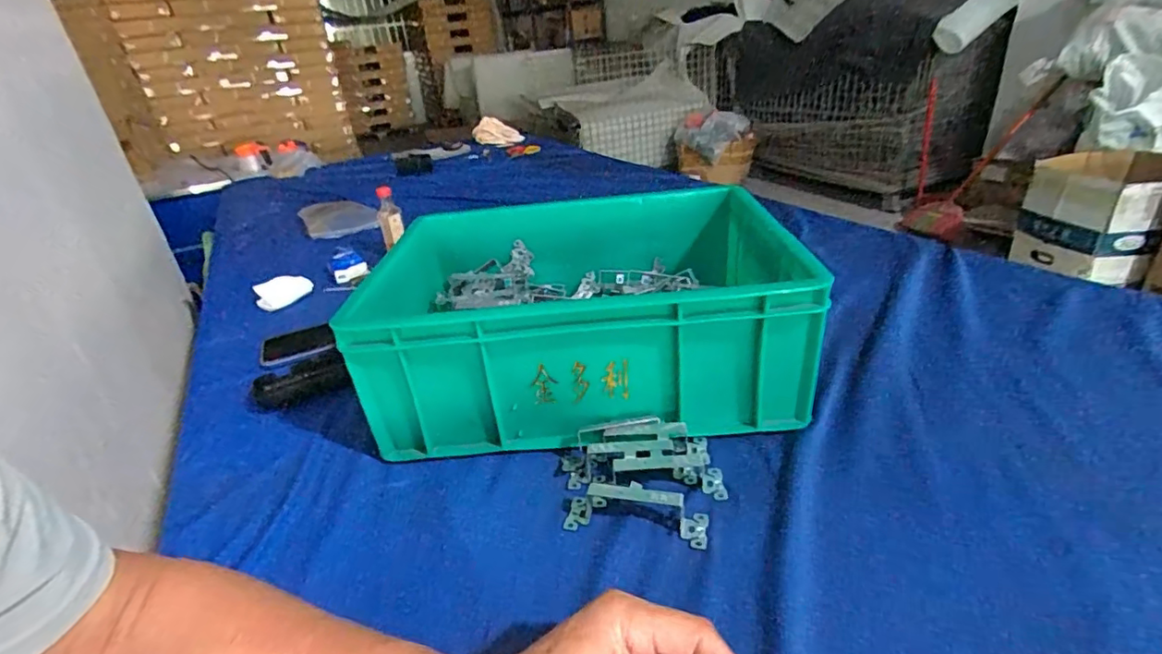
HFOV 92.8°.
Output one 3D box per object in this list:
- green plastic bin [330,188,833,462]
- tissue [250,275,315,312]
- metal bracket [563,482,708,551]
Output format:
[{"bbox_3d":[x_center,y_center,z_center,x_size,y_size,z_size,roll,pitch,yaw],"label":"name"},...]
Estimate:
[{"bbox_3d":[0.008,-0.016,0.585,0.385,0.154,0.289,-5,28,5],"label":"green plastic bin"},{"bbox_3d":[-0.452,-0.056,0.840,0.079,0.033,0.034,-20,31,-22],"label":"tissue"},{"bbox_3d":[0.040,0.136,0.418,0.105,0.034,0.031,2,29,17],"label":"metal bracket"}]

